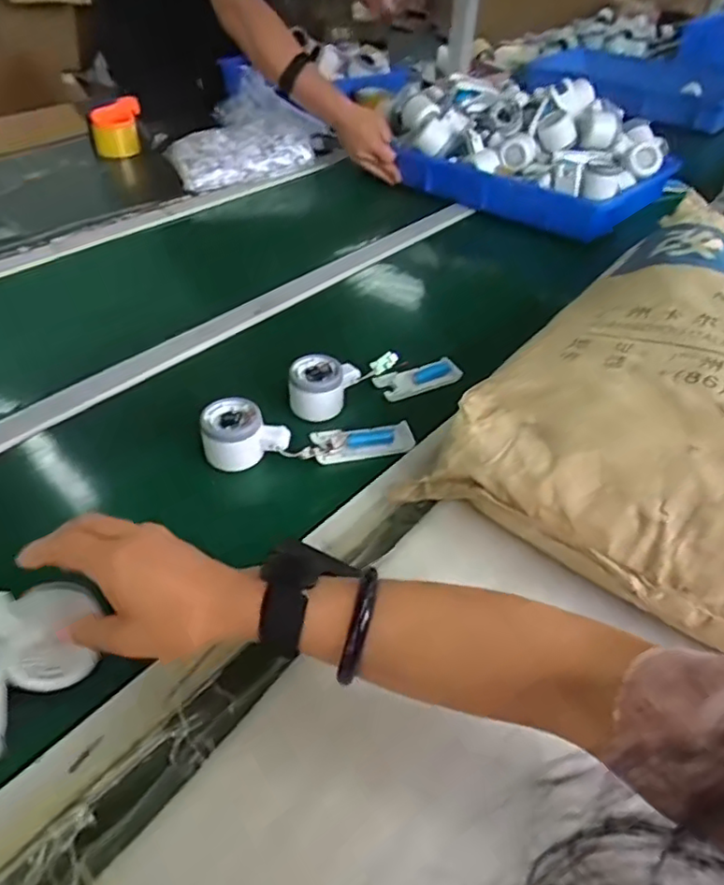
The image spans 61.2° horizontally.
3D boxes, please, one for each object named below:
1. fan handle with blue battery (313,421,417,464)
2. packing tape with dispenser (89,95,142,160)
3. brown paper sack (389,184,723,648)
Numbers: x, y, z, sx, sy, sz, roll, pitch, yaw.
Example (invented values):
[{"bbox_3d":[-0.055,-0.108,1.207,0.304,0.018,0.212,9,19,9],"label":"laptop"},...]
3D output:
[{"bbox_3d":[0.002,-0.001,0.645,0.105,0.012,0.044,-5,43,-10],"label":"fan handle with blue battery"},{"bbox_3d":[-0.496,-0.640,1.253,0.102,0.091,0.104,-7,43,-12],"label":"packing tape with dispenser"},{"bbox_3d":[0.442,-0.075,0.635,0.427,0.125,0.707,32,48,27],"label":"brown paper sack"}]

